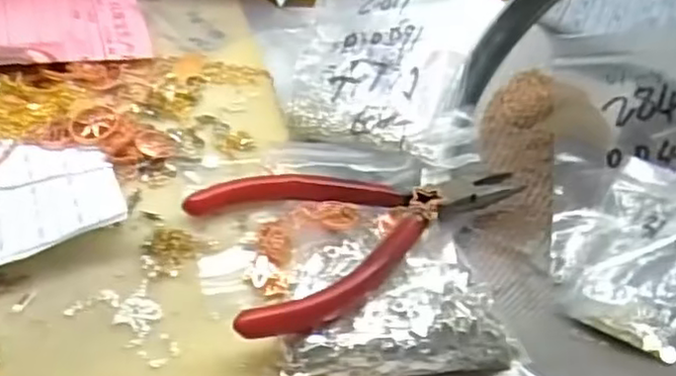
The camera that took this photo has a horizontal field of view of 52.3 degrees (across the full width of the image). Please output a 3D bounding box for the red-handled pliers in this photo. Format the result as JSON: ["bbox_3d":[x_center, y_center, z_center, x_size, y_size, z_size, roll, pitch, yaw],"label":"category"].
[{"bbox_3d":[0.014,0.011,0.252,0.121,0.012,0.071,-14,47,-18],"label":"red-handled pliers"}]

